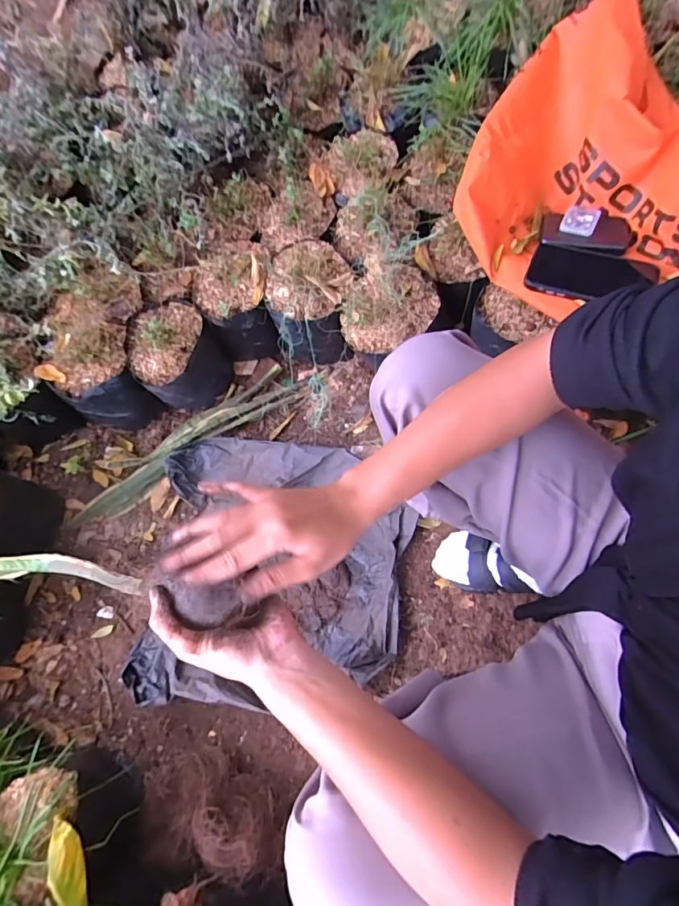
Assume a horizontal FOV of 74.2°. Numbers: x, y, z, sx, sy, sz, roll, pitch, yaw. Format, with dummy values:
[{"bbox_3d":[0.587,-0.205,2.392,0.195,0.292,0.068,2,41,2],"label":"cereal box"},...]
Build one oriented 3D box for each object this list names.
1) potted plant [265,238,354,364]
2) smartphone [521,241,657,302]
[{"bbox_3d":[-0.050,-0.253,0.803,0.142,0.176,0.186,-9,68,-1],"label":"potted plant"},{"bbox_3d":[0.321,-0.231,0.578,0.145,0.016,0.084,19,71,10],"label":"smartphone"}]

